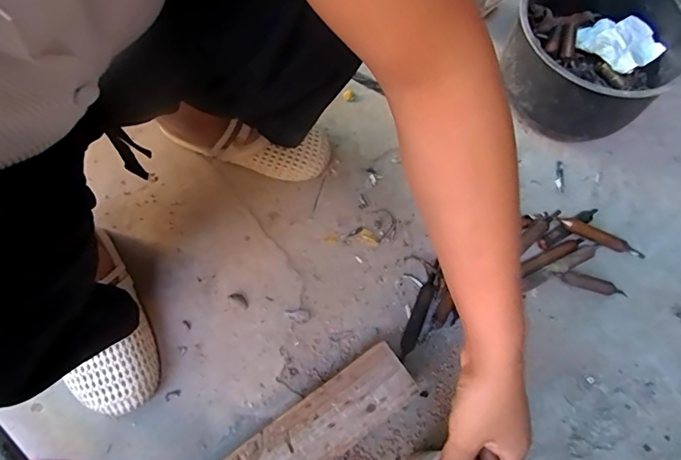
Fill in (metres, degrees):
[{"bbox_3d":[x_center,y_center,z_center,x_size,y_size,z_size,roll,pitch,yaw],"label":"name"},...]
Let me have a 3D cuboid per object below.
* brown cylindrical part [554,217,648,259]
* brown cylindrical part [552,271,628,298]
[{"bbox_3d":[0.360,0.010,0.628,0.138,0.016,0.018,22,71,-10],"label":"brown cylindrical part"},{"bbox_3d":[0.341,0.074,0.620,0.096,0.014,0.019,13,71,4],"label":"brown cylindrical part"}]

